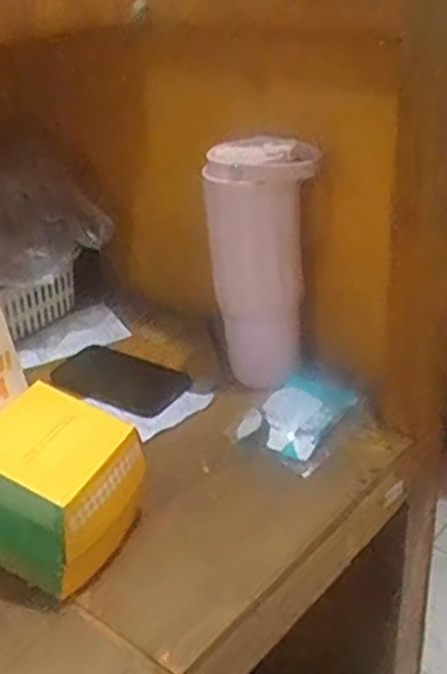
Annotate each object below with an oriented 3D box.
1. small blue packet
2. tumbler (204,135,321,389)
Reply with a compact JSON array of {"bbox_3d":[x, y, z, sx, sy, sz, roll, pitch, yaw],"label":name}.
[{"bbox_3d":[0.074,0.075,0.677,0.090,0.024,0.118,19,36,34],"label":"small blue packet"},{"bbox_3d":[0.038,-0.066,0.702,0.100,0.242,0.077,-1,29,4],"label":"tumbler"}]

